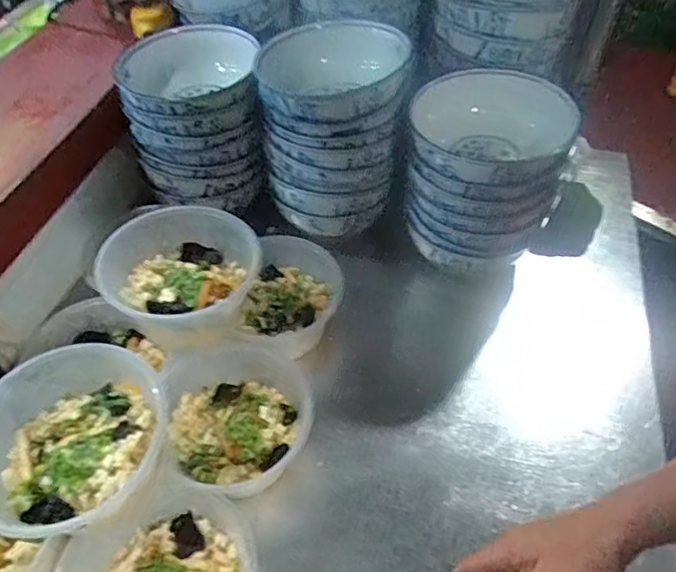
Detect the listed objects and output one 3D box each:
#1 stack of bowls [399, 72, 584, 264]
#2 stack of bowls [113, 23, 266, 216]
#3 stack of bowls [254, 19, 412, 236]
[{"bbox_3d":[0.185,-0.147,0.747,0.188,0.192,0.192,5,49,5],"label":"stack of bowls"},{"bbox_3d":[-0.206,-0.240,0.824,0.185,0.185,0.172,-6,49,-5],"label":"stack of bowls"},{"bbox_3d":[-0.003,-0.217,0.790,0.183,0.219,0.190,8,49,7],"label":"stack of bowls"}]

